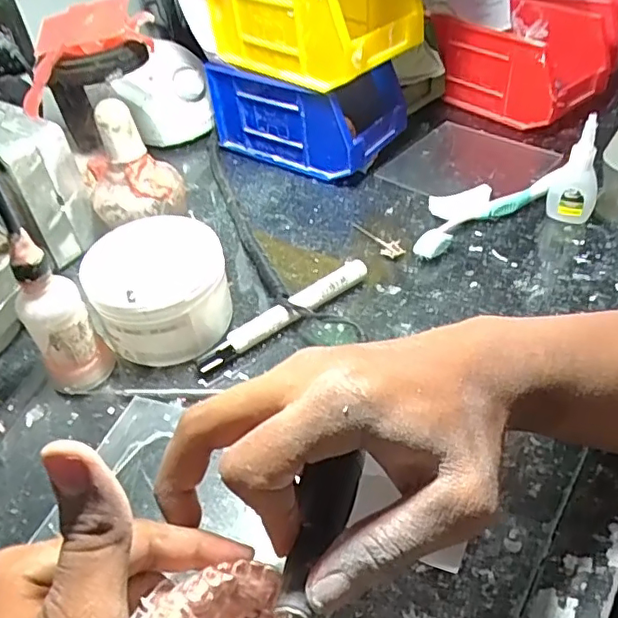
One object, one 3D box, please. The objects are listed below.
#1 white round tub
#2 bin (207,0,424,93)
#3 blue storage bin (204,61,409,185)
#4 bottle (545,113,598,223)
[{"bbox_3d":[-0.106,-0.015,0.412,0.094,0.065,0.099,-3,44,3],"label":"white round tub"},{"bbox_3d":[0.000,-0.258,0.512,0.174,0.080,0.099,29,54,30],"label":"bin"},{"bbox_3d":[-0.005,-0.197,0.575,0.175,0.087,0.095,23,51,26],"label":"blue storage bin"},{"bbox_3d":[0.211,-0.106,0.458,0.034,0.090,0.017,8,46,14],"label":"bottle"}]

